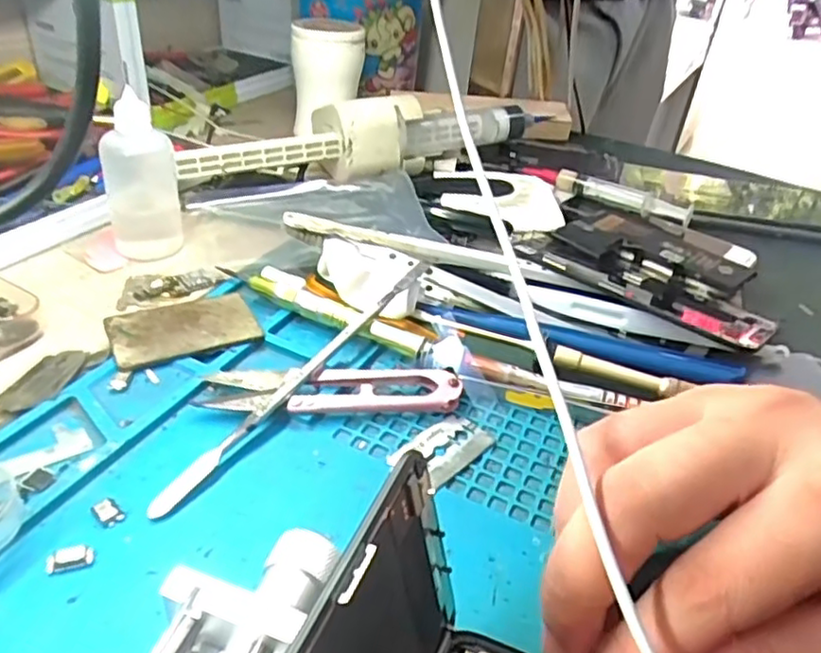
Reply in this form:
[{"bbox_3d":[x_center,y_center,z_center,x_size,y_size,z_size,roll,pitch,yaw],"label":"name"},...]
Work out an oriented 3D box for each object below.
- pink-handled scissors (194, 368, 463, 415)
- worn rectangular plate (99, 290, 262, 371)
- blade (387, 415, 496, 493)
[{"bbox_3d":[-0.030,0.027,0.261,0.098,0.010,0.024,2,35,-5],"label":"pink-handled scissors"},{"bbox_3d":[-0.099,0.002,0.286,0.058,0.008,0.035,-15,40,-27],"label":"worn rectangular plate"},{"bbox_3d":[0.013,0.046,0.248,0.024,0.004,0.038,30,42,30],"label":"blade"}]

